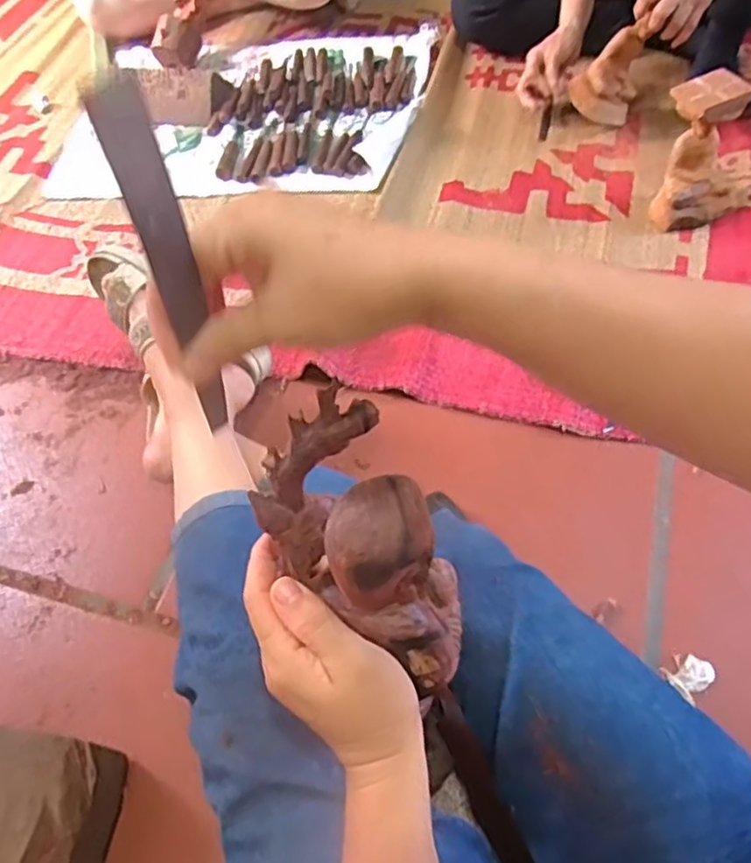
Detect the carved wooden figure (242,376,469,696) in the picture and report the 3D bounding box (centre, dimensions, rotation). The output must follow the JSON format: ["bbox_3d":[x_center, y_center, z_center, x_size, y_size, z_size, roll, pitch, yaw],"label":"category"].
[{"bbox_3d":[0.003,0.067,0.342,0.071,0.171,0.064,-36,25,-18],"label":"carved wooden figure"}]

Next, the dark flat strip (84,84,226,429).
[{"bbox_3d":[-0.079,-0.055,0.272,0.018,0.168,0.006,-27,56,-18],"label":"dark flat strip"}]

